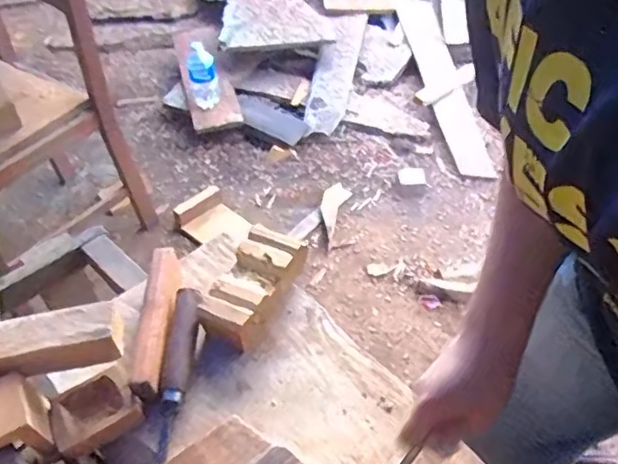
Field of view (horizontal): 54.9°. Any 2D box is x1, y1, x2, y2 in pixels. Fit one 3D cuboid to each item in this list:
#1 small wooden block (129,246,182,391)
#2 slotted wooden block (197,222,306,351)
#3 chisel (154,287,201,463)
[{"bbox_3d":[-0.172,0.093,0.670,0.035,0.030,0.178,-3,46,0],"label":"small wooden block"},{"bbox_3d":[-0.066,0.062,0.706,0.080,0.050,0.156,22,51,23],"label":"slotted wooden block"},{"bbox_3d":[-0.142,0.171,0.616,0.027,0.035,0.251,0,46,3],"label":"chisel"}]

